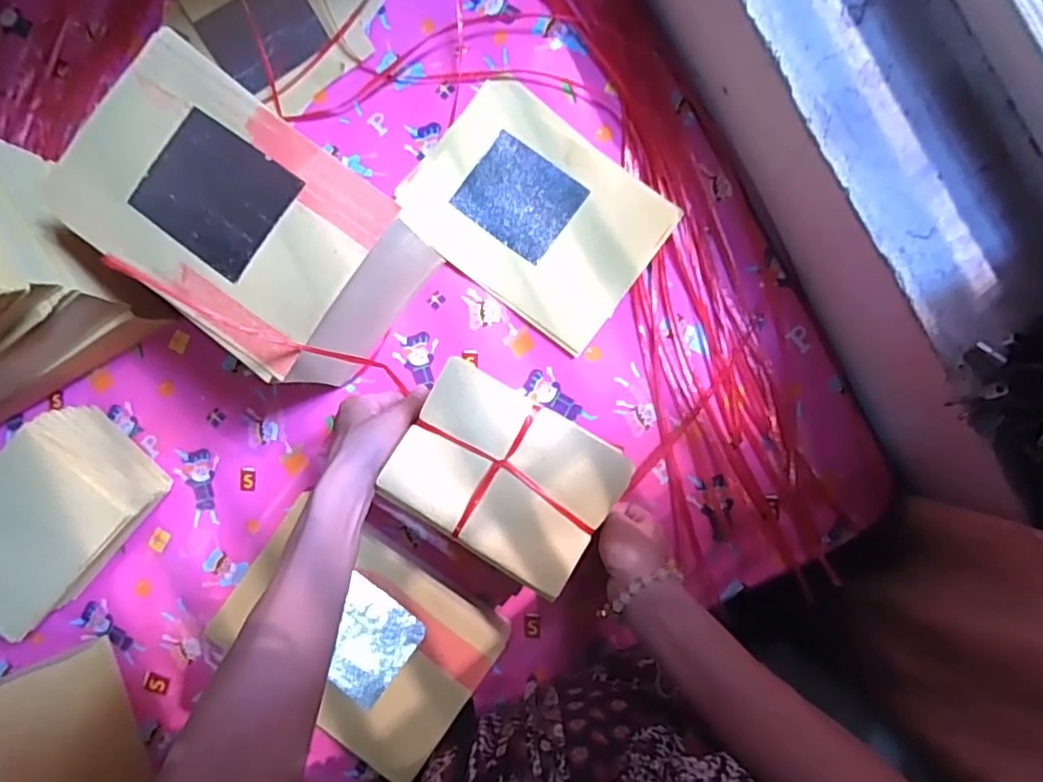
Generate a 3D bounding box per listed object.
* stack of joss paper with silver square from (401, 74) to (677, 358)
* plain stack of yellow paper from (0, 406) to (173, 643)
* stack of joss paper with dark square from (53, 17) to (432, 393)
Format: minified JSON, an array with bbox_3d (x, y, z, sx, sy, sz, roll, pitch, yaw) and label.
[{"bbox_3d":[0.012,-0.171,0.588,0.234,0.013,0.171,40,93,4],"label":"stack of joss paper with silver square"},{"bbox_3d":[-0.428,0.117,0.559,0.125,0.104,0.163,43,90,2],"label":"plain stack of yellow paper"},{"bbox_3d":[-0.219,-0.134,0.521,0.231,0.162,0.153,38,90,2],"label":"stack of joss paper with dark square"}]

